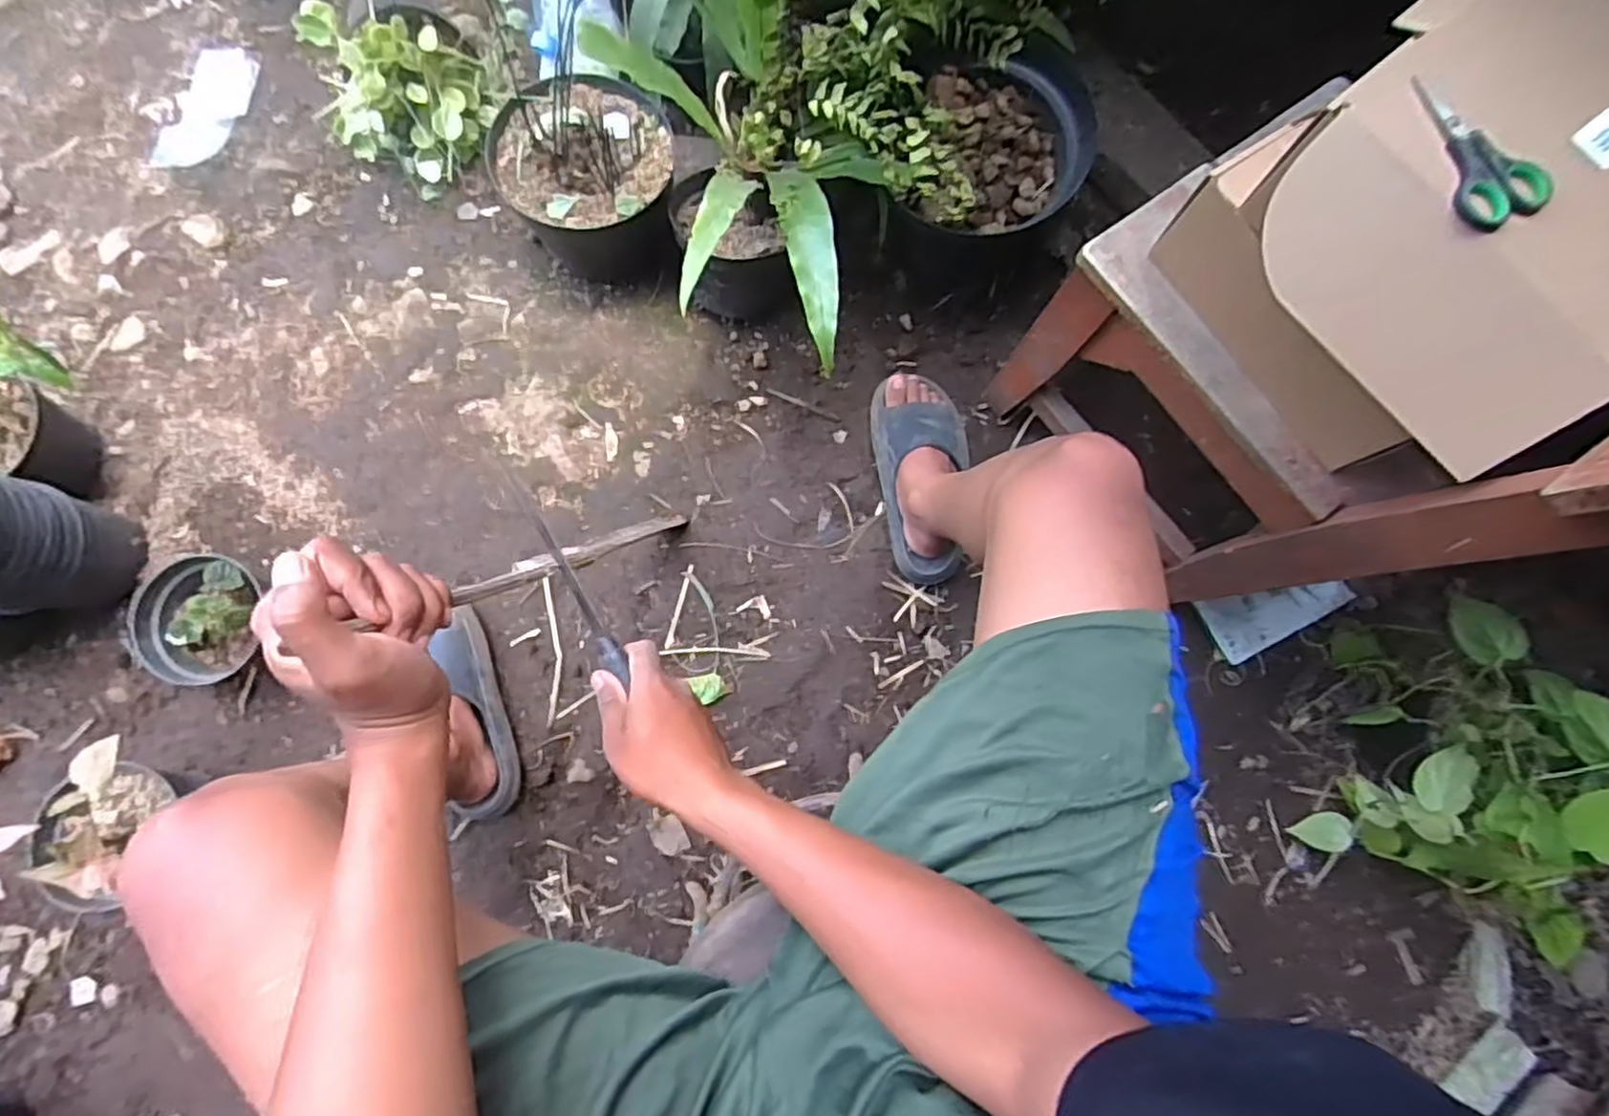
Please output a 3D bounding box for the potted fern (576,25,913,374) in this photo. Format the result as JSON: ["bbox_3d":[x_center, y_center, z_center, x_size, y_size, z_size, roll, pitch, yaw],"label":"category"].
[{"bbox_3d":[-0.044,-0.347,0.852,0.240,0.373,0.361,-22,82,-7],"label":"potted fern"}]

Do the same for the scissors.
[{"bbox_3d":[0.435,-0.264,0.471,0.048,0.019,0.121,-13,79,-2],"label":"scissors"}]

